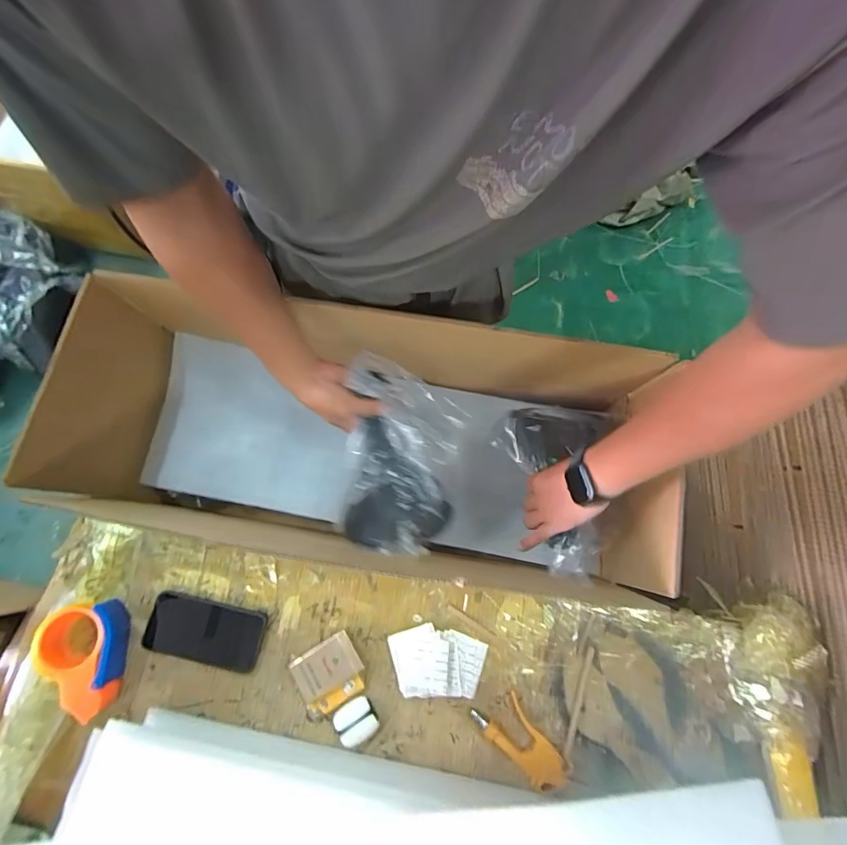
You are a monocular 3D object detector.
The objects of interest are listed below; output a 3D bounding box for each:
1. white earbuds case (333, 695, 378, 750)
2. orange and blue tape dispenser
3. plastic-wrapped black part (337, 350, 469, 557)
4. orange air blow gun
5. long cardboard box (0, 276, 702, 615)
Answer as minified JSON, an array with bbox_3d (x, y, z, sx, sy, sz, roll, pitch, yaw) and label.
[{"bbox_3d":[-0.088,0.401,0.569,0.053,0.031,0.051,-30,77,-6],"label":"white earbuds case"},{"bbox_3d":[-0.467,0.314,0.575,0.112,0.067,0.135,-1,75,1],"label":"orange and blue tape dispenser"},{"bbox_3d":[-0.034,0.049,0.604,0.157,0.077,0.258,7,76,3],"label":"plastic-wrapped black part"},{"bbox_3d":[0.130,0.425,0.565,0.060,0.018,0.131,-38,78,-8],"label":"orange air blow gun"},{"bbox_3d":[-0.089,0.005,0.643,0.807,0.216,0.344,11,76,4],"label":"long cardboard box"}]

